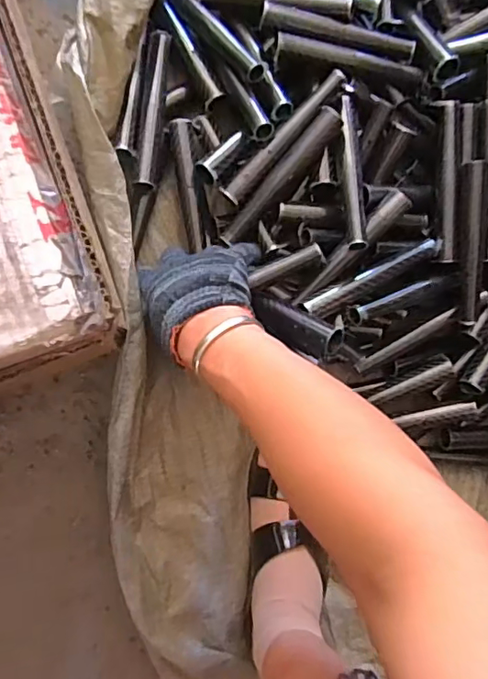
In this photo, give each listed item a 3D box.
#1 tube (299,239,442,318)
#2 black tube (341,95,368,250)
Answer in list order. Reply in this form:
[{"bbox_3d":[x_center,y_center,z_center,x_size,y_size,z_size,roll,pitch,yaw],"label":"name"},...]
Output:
[{"bbox_3d":[0.122,-0.056,0.510,0.152,0.023,0.020,-27,94,-10],"label":"tube"},{"bbox_3d":[0.101,-0.153,0.501,0.019,0.012,0.150,1,77,-10],"label":"black tube"}]

